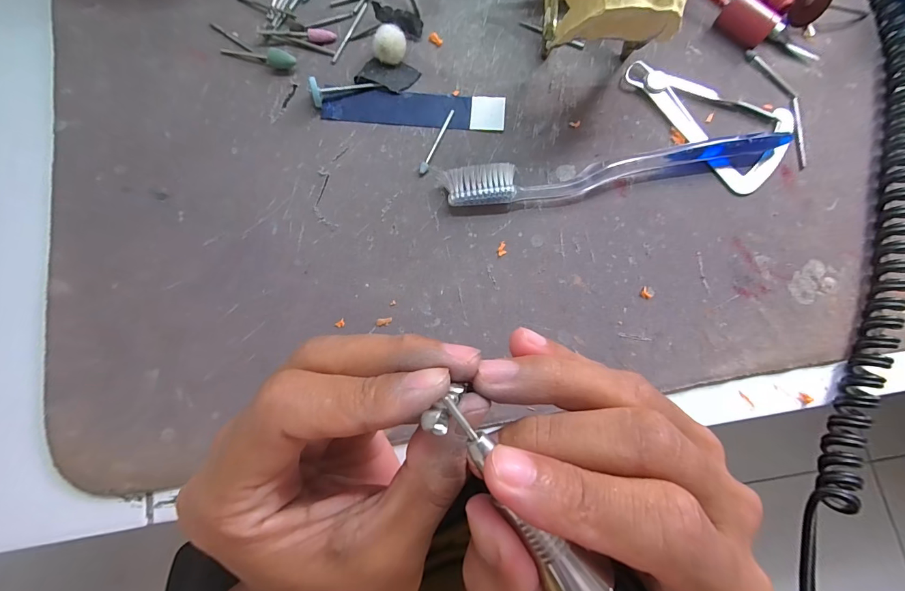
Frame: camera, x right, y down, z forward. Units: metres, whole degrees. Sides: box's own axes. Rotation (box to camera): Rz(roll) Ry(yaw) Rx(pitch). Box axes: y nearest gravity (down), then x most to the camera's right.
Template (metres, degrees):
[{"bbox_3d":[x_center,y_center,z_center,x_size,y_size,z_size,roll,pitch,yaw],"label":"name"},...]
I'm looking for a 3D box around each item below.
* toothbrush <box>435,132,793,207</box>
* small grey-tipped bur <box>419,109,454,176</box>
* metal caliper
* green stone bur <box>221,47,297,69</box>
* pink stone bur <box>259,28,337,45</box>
[{"bbox_3d":[0.088,-0.067,0.207,0.184,0.013,0.018,-7,80,-2],"label":"toothbrush"},{"bbox_3d":[-0.009,-0.086,0.212,0.004,0.004,0.042,22,80,3],"label":"small grey-tipped bur"},{"bbox_3d":[0.143,-0.094,0.218,0.096,0.004,0.059,18,80,2],"label":"metal caliper"},{"bbox_3d":[-0.112,-0.138,0.217,0.045,0.010,0.007,16,80,2],"label":"green stone bur"},{"bbox_3d":[-0.090,-0.152,0.222,0.042,0.005,0.008,3,80,-1],"label":"pink stone bur"}]

